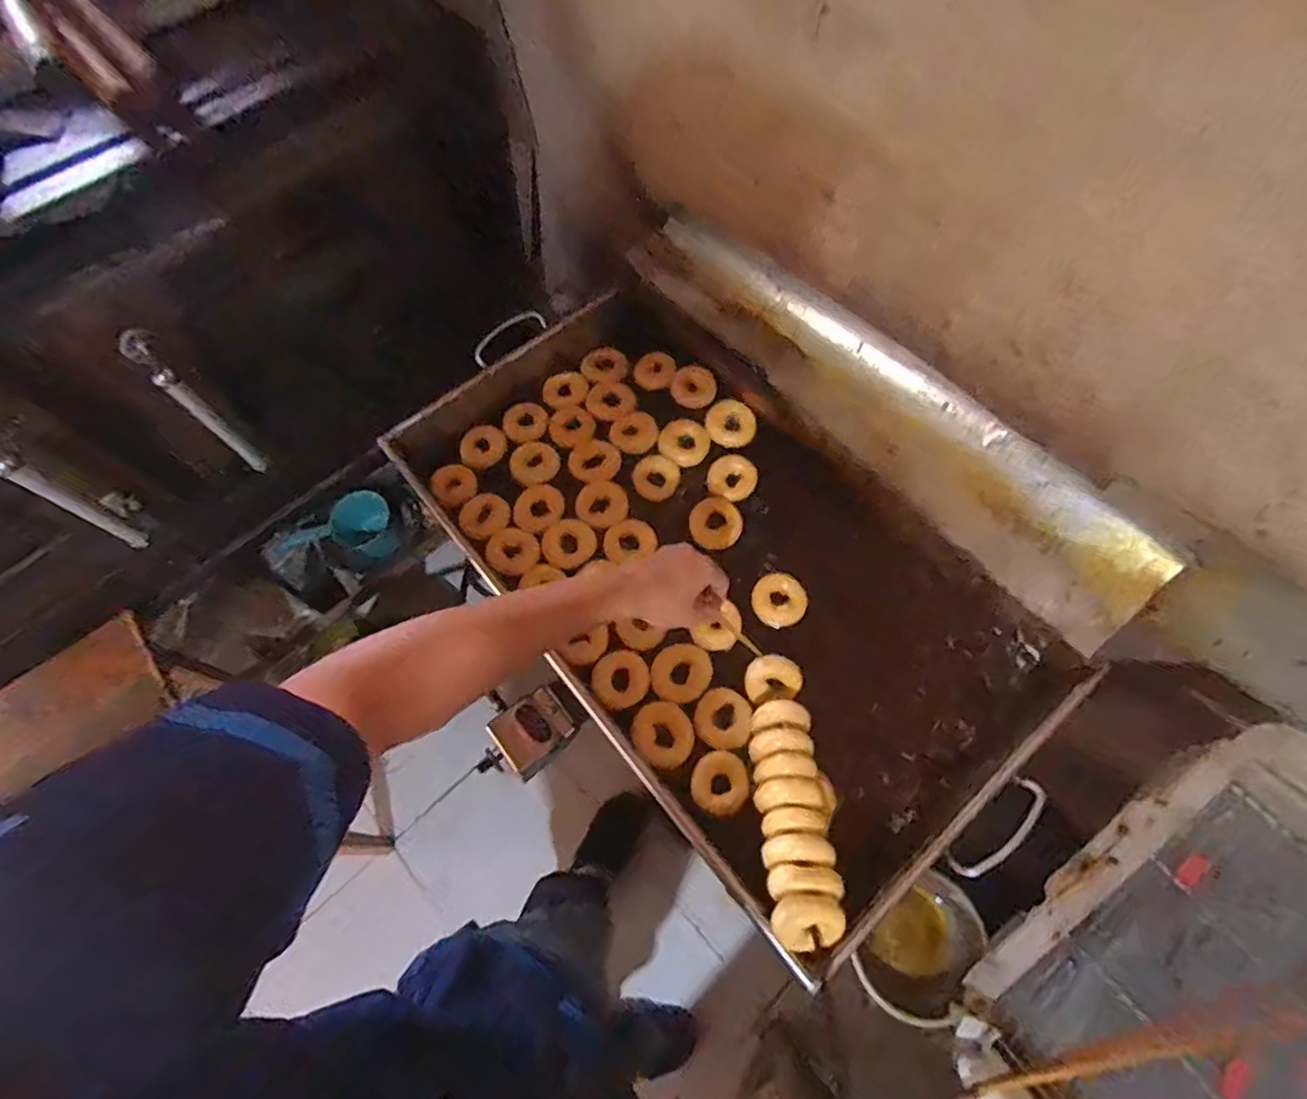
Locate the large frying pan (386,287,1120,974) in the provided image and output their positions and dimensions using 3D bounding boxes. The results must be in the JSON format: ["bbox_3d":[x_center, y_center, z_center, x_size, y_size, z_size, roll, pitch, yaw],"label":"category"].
[{"bbox_3d":[0.070,-0.009,0.832,0.485,0.132,0.837,-36,70,-14],"label":"large frying pan"}]

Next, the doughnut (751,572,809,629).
[{"bbox_3d":[0.169,0.066,0.829,0.071,0.023,0.082,32,70,15],"label":"doughnut"}]

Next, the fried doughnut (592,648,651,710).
[{"bbox_3d":[-0.043,0.165,0.794,0.070,0.028,0.069,29,69,13],"label":"fried doughnut"}]

